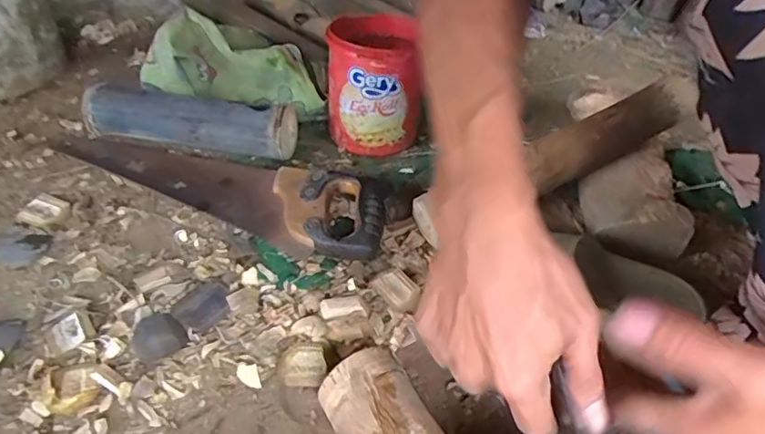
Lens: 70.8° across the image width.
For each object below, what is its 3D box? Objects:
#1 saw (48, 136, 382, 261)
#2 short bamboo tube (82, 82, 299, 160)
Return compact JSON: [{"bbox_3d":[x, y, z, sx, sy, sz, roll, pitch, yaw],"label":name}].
[{"bbox_3d":[-0.214,-0.054,0.665,0.478,0.044,0.121,19,43,18],"label":"saw"},{"bbox_3d":[-0.266,-0.133,0.742,0.284,0.069,0.067,6,41,2],"label":"short bamboo tube"}]

